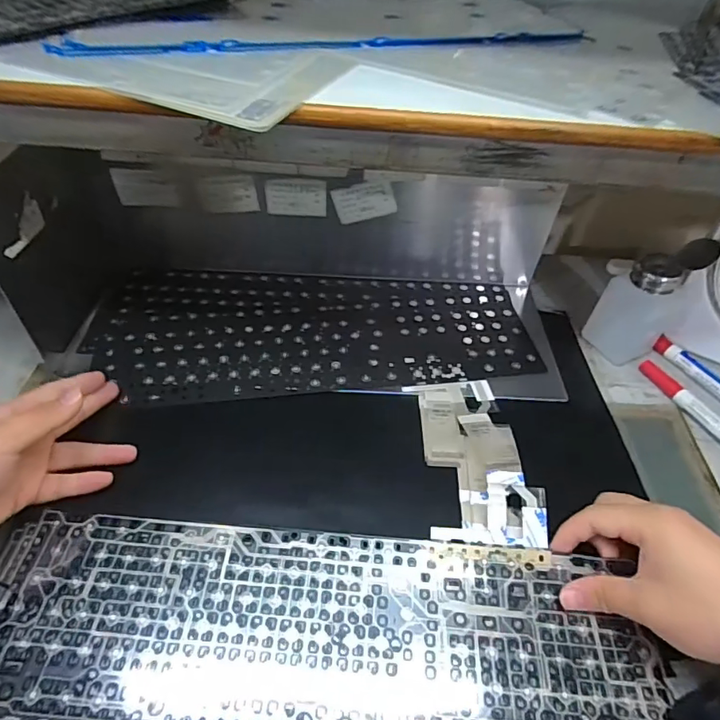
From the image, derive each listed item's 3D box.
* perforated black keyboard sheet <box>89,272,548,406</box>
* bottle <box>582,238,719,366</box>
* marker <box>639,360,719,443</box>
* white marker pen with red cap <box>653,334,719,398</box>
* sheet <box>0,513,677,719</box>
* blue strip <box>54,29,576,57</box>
[{"bbox_3d":[-0.043,-0.034,0.512,0.422,0.007,0.175,-1,45,-4],"label":"perforated black keyboard sheet"},{"bbox_3d":[0.274,-0.059,0.482,0.068,0.118,0.049,-15,49,-18],"label":"bottle"},{"bbox_3d":[0.310,0.050,0.453,0.014,0.018,0.142,-17,50,-20],"label":"marker"},{"bbox_3d":[0.334,0.016,0.482,0.015,0.013,0.110,-19,51,-22],"label":"white marker pen with red cap"},{"bbox_3d":[-0.025,0.175,0.319,0.416,0.006,0.128,5,47,1],"label":"sheet"},{"bbox_3d":[-0.010,-0.221,0.348,0.371,0.006,0.027,-9,47,-13],"label":"blue strip"}]

